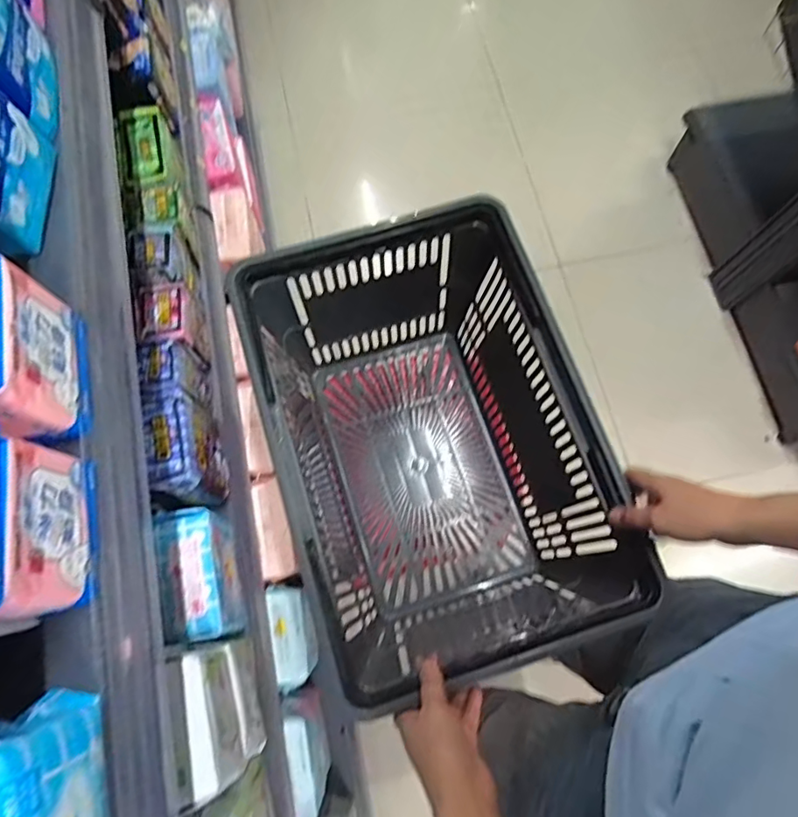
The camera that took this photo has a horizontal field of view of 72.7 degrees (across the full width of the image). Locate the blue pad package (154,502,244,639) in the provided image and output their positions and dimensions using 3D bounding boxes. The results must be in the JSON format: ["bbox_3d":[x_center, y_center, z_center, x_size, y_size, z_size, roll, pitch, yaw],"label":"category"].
[{"bbox_3d":[-0.220,0.183,0.606,0.057,0.089,0.134,-10,74,-4],"label":"blue pad package"}]

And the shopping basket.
[{"bbox_3d":[0.032,0.049,0.645,0.307,0.261,0.451,-17,74,-6],"label":"shopping basket"}]

